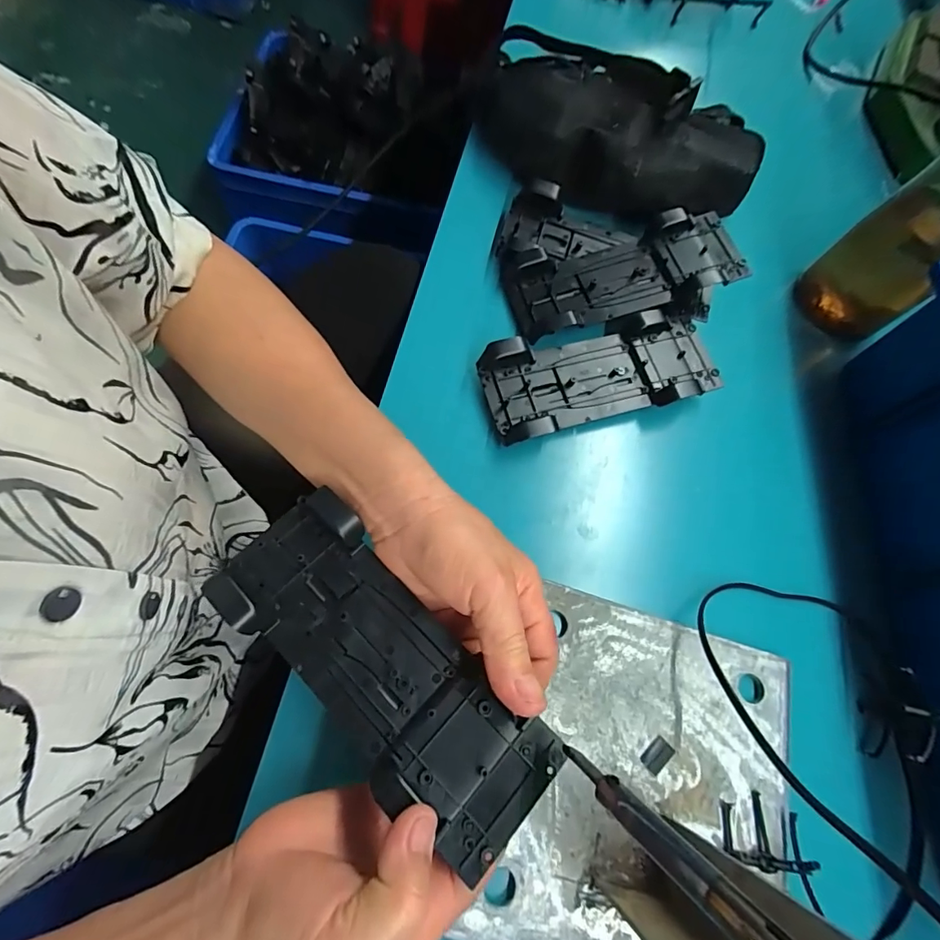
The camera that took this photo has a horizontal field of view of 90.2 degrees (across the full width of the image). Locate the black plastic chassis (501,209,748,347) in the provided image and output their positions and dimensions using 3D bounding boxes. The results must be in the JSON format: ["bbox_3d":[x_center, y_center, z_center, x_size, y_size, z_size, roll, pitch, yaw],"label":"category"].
[{"bbox_3d":[0.133,-0.167,0.397,0.194,0.029,0.075,-14,72,-12],"label":"black plastic chassis"}]

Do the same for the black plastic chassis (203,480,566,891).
[{"bbox_3d":[-0.046,0.098,0.238,0.192,0.022,0.074,42,73,15],"label":"black plastic chassis"}]

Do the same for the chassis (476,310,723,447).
[{"bbox_3d":[0.108,-0.076,0.374,0.195,0.032,0.080,-14,71,-13],"label":"chassis"}]

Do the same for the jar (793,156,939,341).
[{"bbox_3d":[0.382,-0.203,0.381,0.077,0.198,0.086,-34,77,-17],"label":"jar"}]

